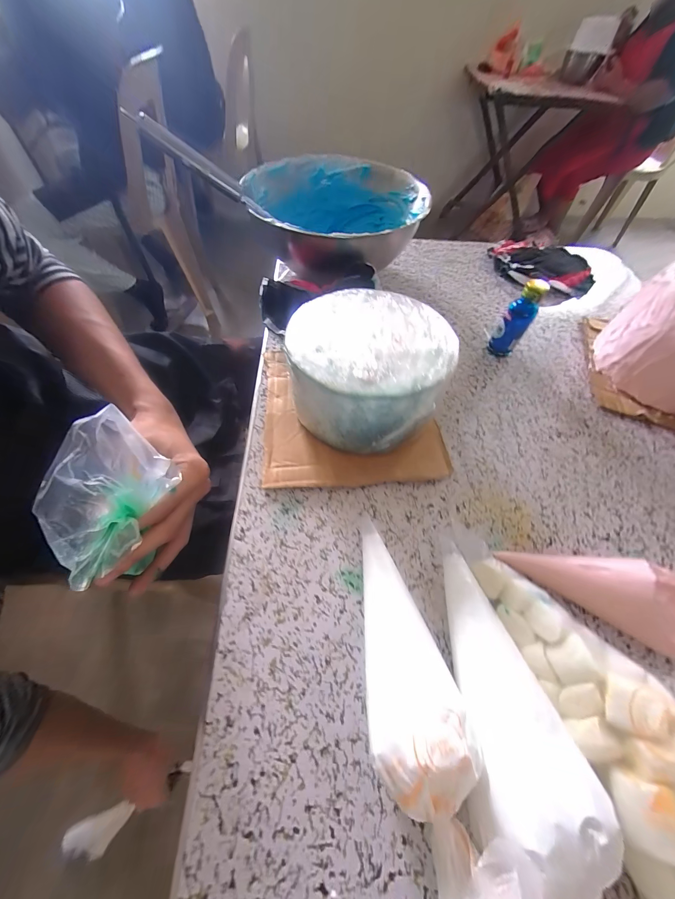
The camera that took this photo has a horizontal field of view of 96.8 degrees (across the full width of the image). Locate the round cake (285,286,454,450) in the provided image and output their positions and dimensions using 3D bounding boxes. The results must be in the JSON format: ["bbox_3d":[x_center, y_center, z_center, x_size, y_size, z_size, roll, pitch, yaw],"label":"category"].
[{"bbox_3d":[0.027,-0.078,0.293,0.143,0.087,0.143,11,59,4],"label":"round cake"}]

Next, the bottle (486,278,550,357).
[{"bbox_3d":[0.206,-0.147,0.348,0.028,0.087,0.027,31,62,15],"label":"bottle"}]

